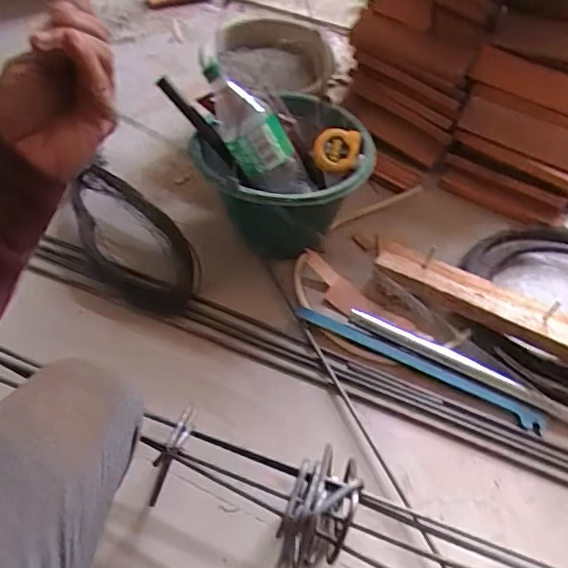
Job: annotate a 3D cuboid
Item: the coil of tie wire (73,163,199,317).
[{"bbox_3d":[-0.244,-0.068,0.929,0.149,0.033,0.286,-35,78,-6],"label":"coil of tie wire"}]

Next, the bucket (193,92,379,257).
[{"bbox_3d":[0.003,-0.139,0.943,0.256,0.228,0.215,-34,61,-25],"label":"bucket"}]

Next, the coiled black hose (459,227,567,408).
[{"bbox_3d":[0.460,0.036,0.944,0.324,0.054,0.364,11,53,6],"label":"coiled black hose"}]

